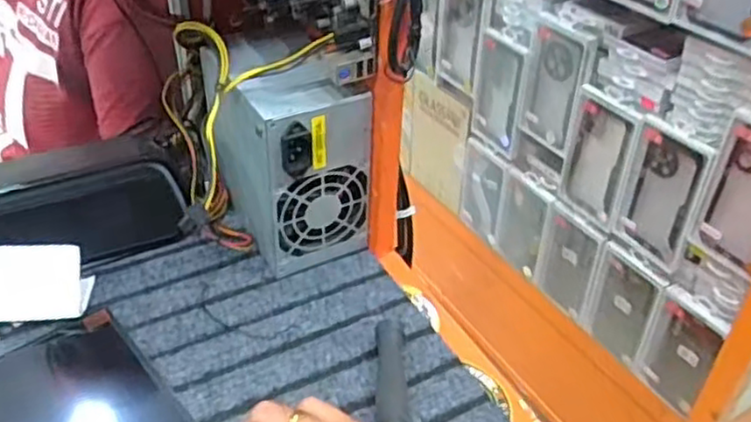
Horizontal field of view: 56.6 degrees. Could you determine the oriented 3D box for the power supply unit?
[{"bbox_3d":[-0.074,-0.053,0.575,0.087,0.157,0.128,-21,44,-26],"label":"power supply unit"}]

